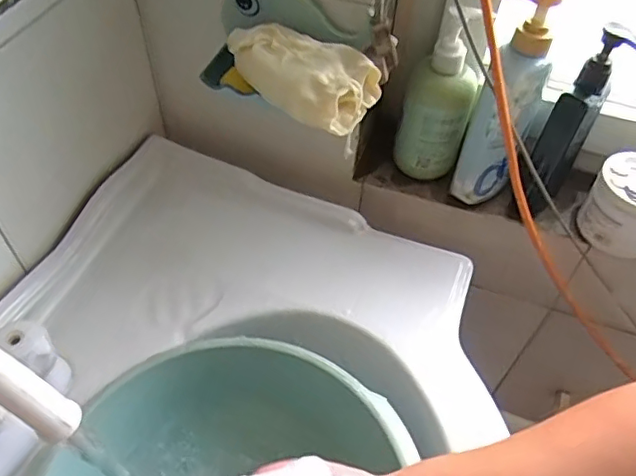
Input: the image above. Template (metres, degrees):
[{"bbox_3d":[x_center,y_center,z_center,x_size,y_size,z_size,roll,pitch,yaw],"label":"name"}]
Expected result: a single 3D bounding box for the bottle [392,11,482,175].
[{"bbox_3d":[0.121,-0.137,0.574,0.066,0.175,0.056,13,49,6],"label":"bottle"}]

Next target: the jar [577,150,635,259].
[{"bbox_3d":[0.316,-0.032,0.573,0.080,0.076,0.081,3,49,-3],"label":"jar"}]

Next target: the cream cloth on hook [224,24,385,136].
[{"bbox_3d":[-0.012,-0.139,0.469,0.126,0.034,0.068,37,56,24],"label":"cream cloth on hook"}]

